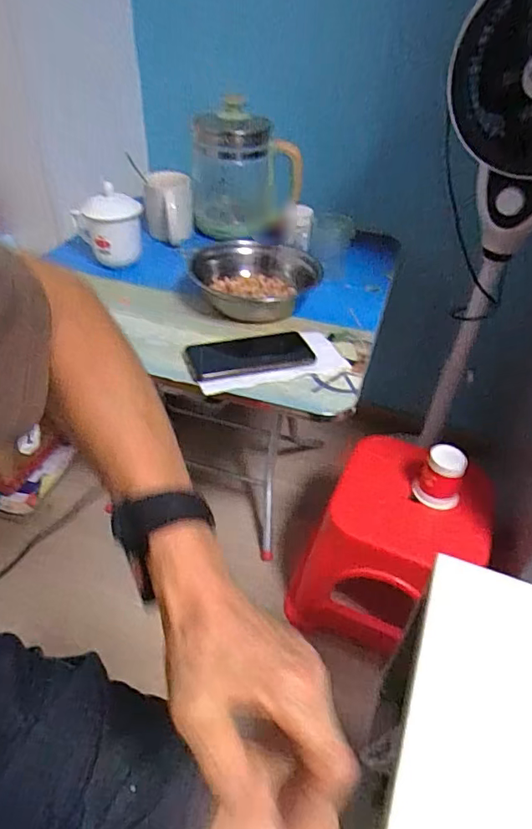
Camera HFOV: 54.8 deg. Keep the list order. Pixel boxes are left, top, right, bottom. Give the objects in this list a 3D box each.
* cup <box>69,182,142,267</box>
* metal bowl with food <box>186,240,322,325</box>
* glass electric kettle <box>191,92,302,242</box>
[{"bbox_3d":[-0.247,-0.293,0.803,0.098,0.112,0.087,-11,43,-15],"label":"cup"},{"bbox_3d":[-0.019,-0.202,0.781,0.191,0.054,0.160,5,41,2],"label":"metal bowl with food"},{"bbox_3d":[-0.037,-0.424,0.894,0.175,0.210,0.143,-4,42,-8],"label":"glass electric kettle"}]

